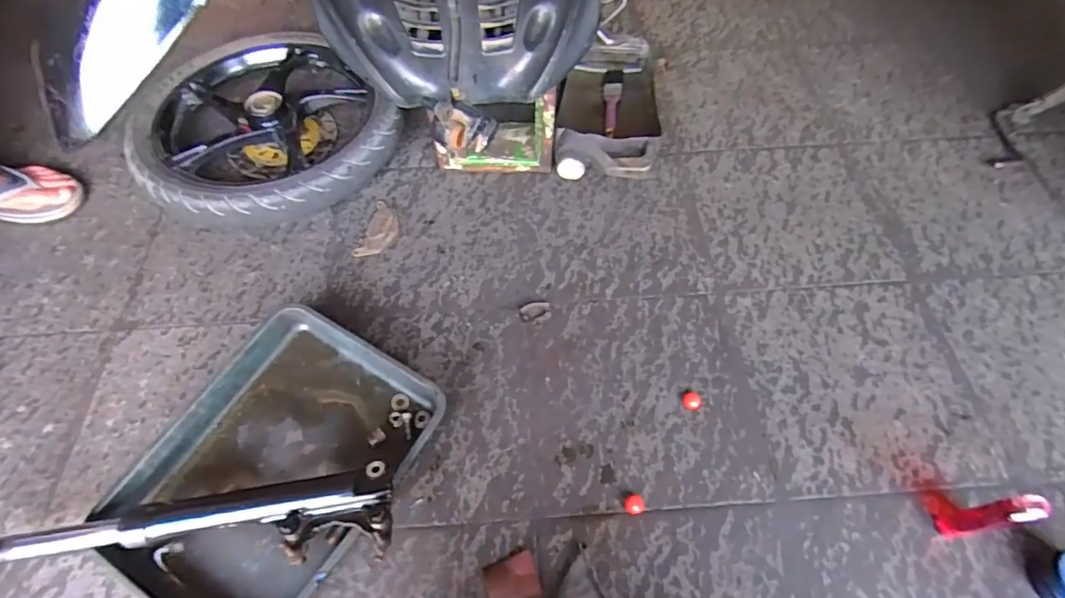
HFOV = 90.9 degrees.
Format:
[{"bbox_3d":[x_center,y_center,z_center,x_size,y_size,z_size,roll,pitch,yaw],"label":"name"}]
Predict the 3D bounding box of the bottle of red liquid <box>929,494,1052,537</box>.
[{"bbox_3d":[0.492,0.233,0.567,0.024,0.133,0.029,-9,60,-5],"label":"bottle of red liquid"}]

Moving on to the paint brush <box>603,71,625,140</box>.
[{"bbox_3d":[0.152,-0.379,0.996,0.039,0.019,0.187,5,60,3],"label":"paint brush"}]

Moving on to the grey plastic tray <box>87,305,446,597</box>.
[{"bbox_3d":[-0.310,0.203,0.634,0.272,0.059,0.364,28,64,16],"label":"grey plastic tray"}]

